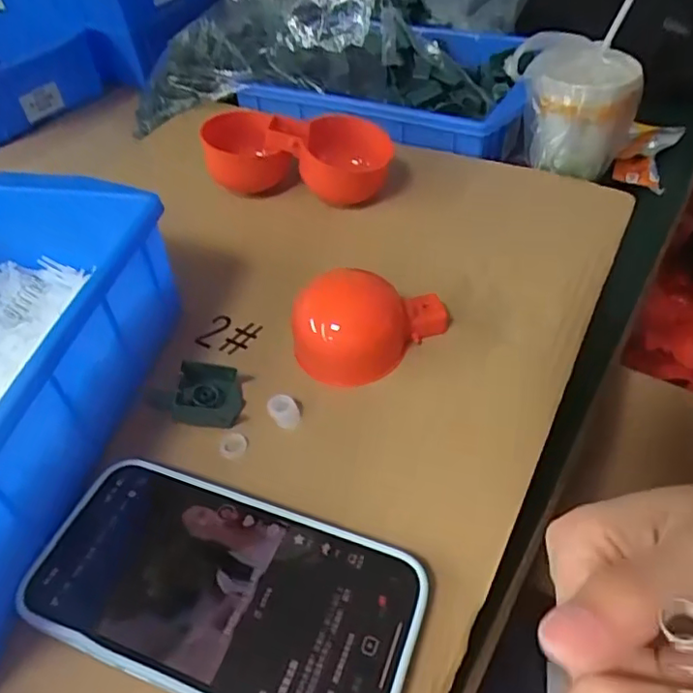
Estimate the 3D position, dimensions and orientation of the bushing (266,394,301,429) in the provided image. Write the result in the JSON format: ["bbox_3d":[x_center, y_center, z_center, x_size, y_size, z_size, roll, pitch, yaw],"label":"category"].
[{"bbox_3d":[-0.031,0.032,0.297,0.015,0.011,0.014,-4,44,4],"label":"bushing"}]

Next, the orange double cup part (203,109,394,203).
[{"bbox_3d":[-0.033,-0.132,0.420,0.128,0.053,0.066,8,46,15],"label":"orange double cup part"}]

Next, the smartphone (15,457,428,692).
[{"bbox_3d":[-0.048,0.093,0.231,0.147,0.012,0.074,11,47,18],"label":"smartphone"}]

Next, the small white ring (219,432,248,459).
[{"bbox_3d":[-0.055,0.047,0.289,0.013,0.004,0.012,-4,44,4],"label":"small white ring"}]

